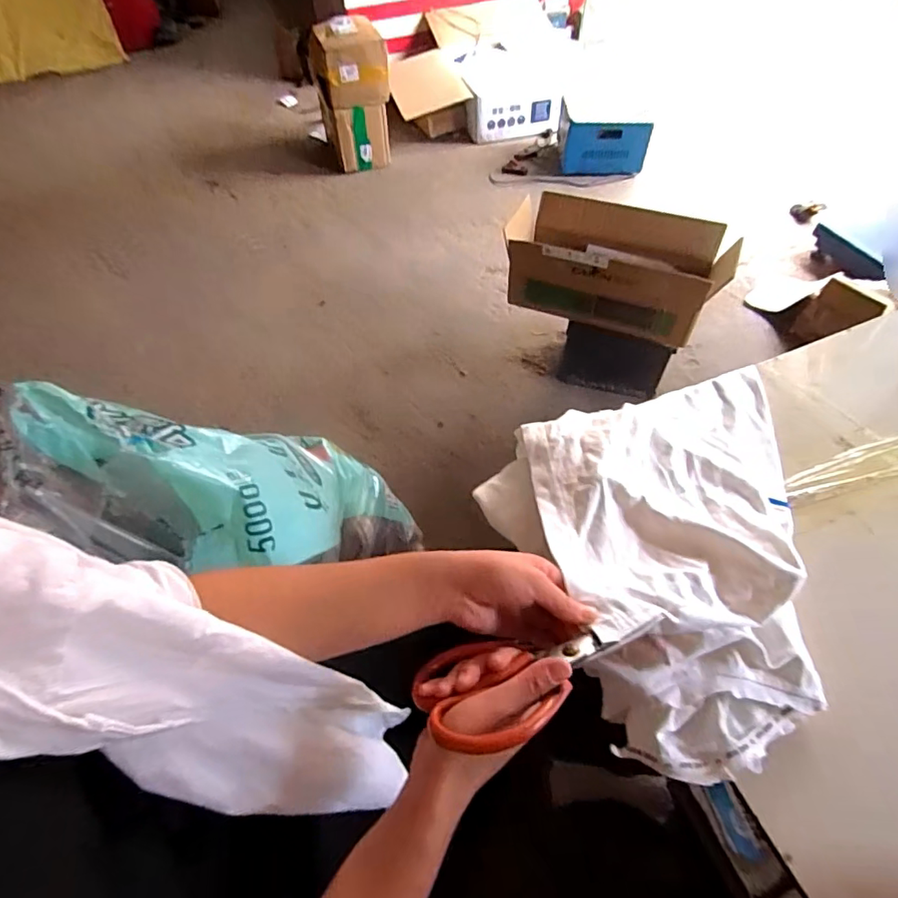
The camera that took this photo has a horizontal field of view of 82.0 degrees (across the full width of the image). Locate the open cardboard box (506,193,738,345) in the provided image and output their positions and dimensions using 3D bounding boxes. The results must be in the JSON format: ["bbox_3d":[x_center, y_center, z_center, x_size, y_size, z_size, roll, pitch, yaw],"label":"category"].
[{"bbox_3d":[0.331,-0.375,1.051,0.410,0.165,0.197,18,57,15],"label":"open cardboard box"}]

